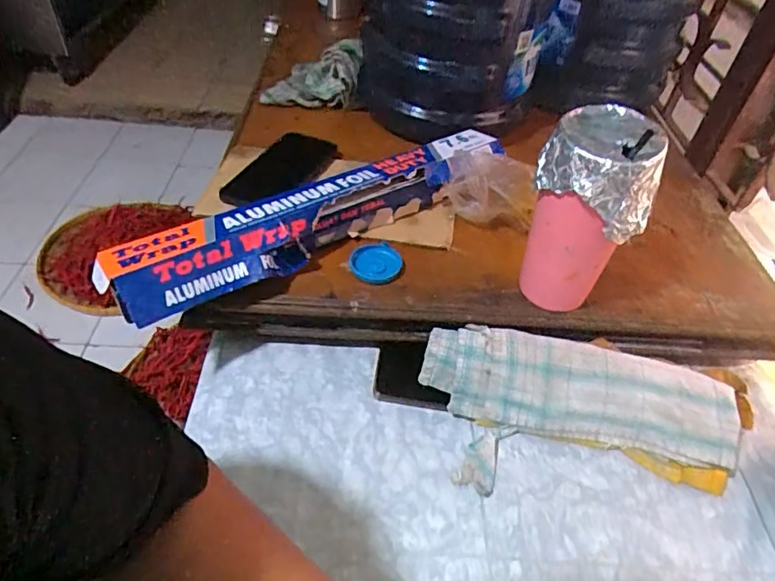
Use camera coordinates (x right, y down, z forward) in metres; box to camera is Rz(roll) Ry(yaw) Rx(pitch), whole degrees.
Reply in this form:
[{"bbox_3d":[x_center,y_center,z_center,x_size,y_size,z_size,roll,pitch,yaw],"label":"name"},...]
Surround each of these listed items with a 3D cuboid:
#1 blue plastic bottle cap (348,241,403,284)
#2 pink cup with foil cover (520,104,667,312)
[{"bbox_3d":[-0.014,-0.031,0.583,0.053,0.009,0.053,3,45,-3],"label":"blue plastic bottle cap"},{"bbox_3d":[0.180,-0.065,0.511,0.102,0.190,0.090,21,47,15],"label":"pink cup with foil cover"}]

